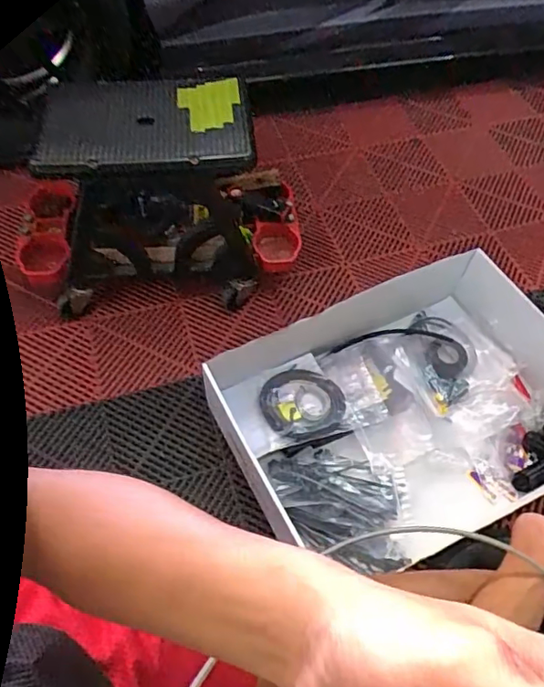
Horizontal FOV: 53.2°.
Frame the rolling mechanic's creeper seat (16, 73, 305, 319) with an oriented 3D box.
[{"bbox_3d":[-0.238,-0.285,1.084,0.577,0.317,0.280,0,57,-3],"label":"rolling mechanic's creeper seat"}]

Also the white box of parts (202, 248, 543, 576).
[{"bbox_3d":[0.269,0.118,0.987,0.654,0.162,0.433,-24,59,-16],"label":"white box of parts"}]

